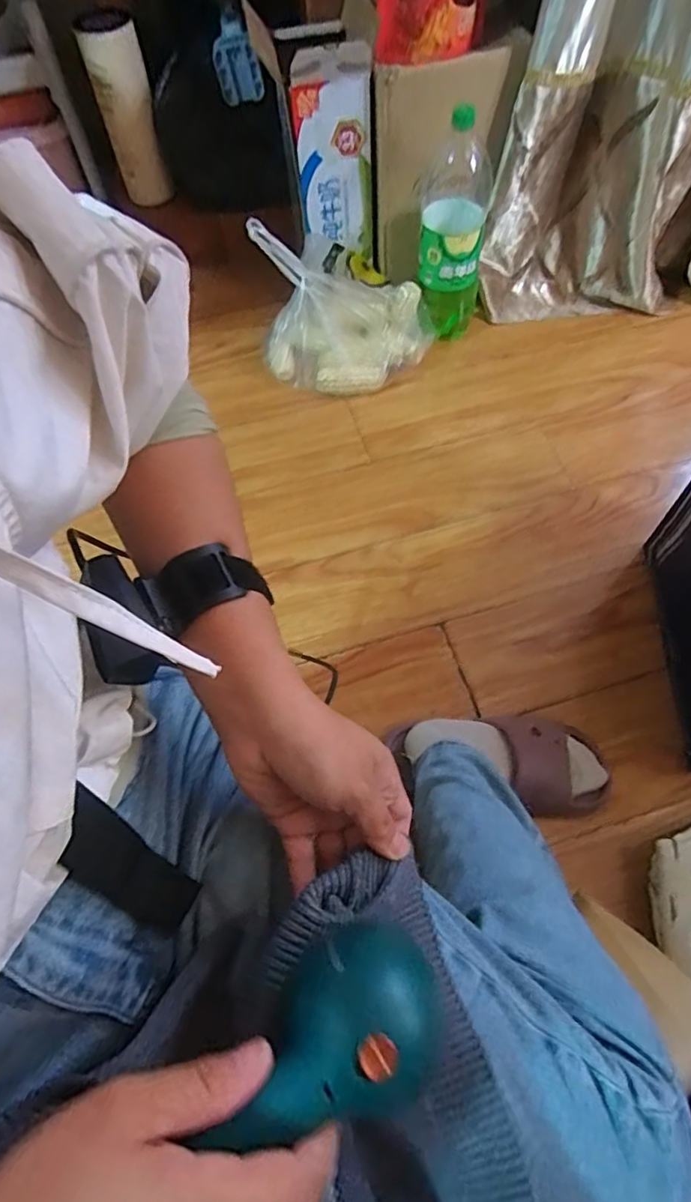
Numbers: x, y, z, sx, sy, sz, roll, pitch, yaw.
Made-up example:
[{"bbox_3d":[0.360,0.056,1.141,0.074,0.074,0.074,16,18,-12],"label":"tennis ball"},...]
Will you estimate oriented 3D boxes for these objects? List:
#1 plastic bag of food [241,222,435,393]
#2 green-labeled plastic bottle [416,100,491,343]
[{"bbox_3d":[-0.014,-0.465,0.991,0.262,0.190,0.175,24,66,14],"label":"plastic bag of food"},{"bbox_3d":[0.167,-0.569,0.959,0.102,0.325,0.107,4,63,5],"label":"green-labeled plastic bottle"}]

